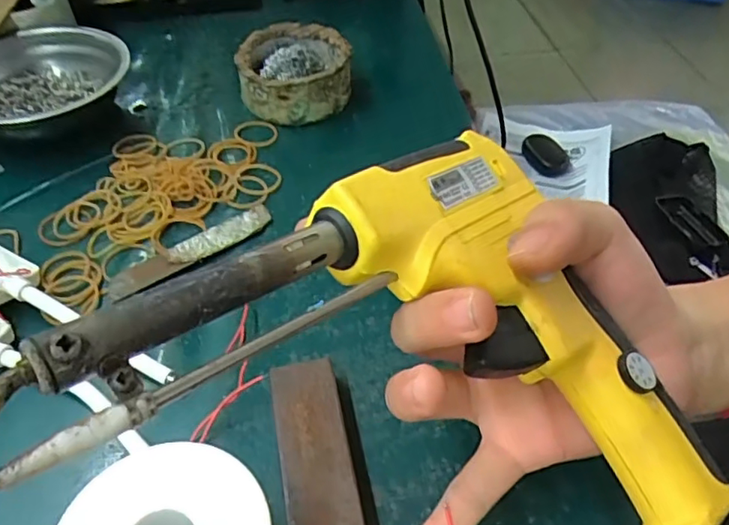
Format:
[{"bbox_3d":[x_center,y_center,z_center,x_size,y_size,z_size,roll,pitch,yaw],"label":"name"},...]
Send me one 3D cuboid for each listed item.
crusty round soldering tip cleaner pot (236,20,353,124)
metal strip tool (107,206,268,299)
[{"bbox_3d":[-0.052,-0.139,0.429,0.077,0.038,0.084,-12,49,-10],"label":"crusty round soldering tip cleaner pot"},{"bbox_3d":[-0.100,-0.008,0.340,0.100,0.005,0.020,-28,54,-23],"label":"metal strip tool"}]

